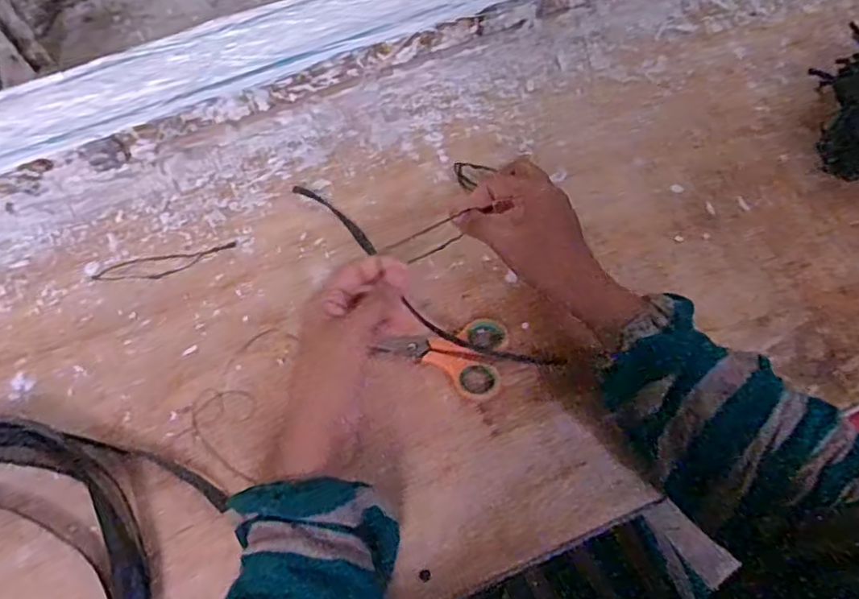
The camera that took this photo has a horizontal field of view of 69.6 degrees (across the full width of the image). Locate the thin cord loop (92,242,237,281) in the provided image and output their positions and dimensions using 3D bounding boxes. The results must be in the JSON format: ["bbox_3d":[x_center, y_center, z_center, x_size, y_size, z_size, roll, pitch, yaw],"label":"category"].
[{"bbox_3d":[-0.233,-0.031,0.544,0.125,0.004,0.026,-10,61,-1],"label":"thin cord loop"}]

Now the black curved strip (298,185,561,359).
[{"bbox_3d":[-0.014,-0.025,0.523,0.054,0.006,0.289,-39,63,-16],"label":"black curved strip"}]

